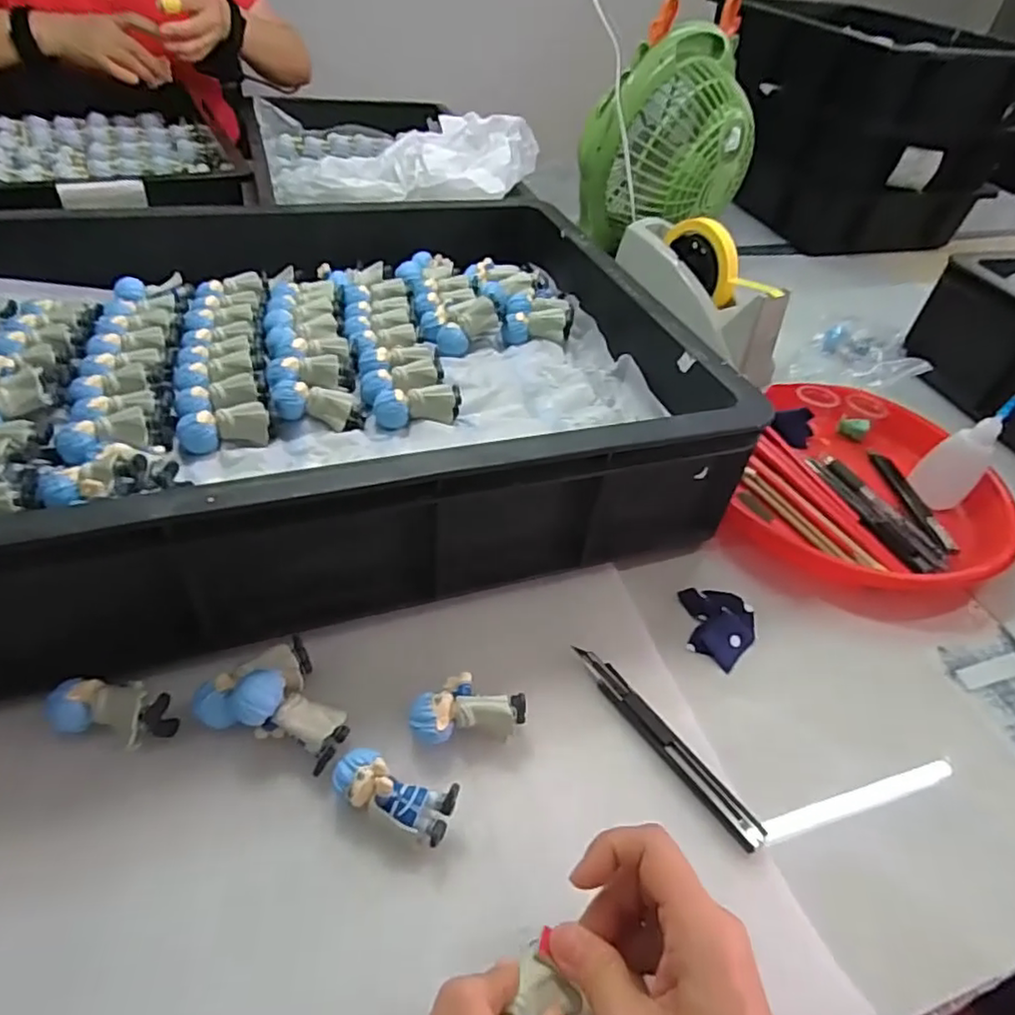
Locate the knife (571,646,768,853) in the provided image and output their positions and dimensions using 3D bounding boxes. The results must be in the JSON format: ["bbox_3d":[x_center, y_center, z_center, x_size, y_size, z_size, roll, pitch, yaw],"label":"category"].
[{"bbox_3d":[0.089,0.132,0.357,0.016,0.006,0.137,-26,53,-28],"label":"knife"}]

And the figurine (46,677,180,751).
[{"bbox_3d":[-0.210,0.106,0.330,0.058,0.028,0.032,12,45,6],"label":"figurine"}]

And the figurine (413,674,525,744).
[{"bbox_3d":[-0.023,0.113,0.350,0.061,0.031,0.035,-3,46,-10],"label":"figurine"}]

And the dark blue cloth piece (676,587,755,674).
[{"bbox_3d":[0.145,0.081,0.427,0.050,0.007,0.058,15,46,8],"label":"dark blue cloth piece"}]

